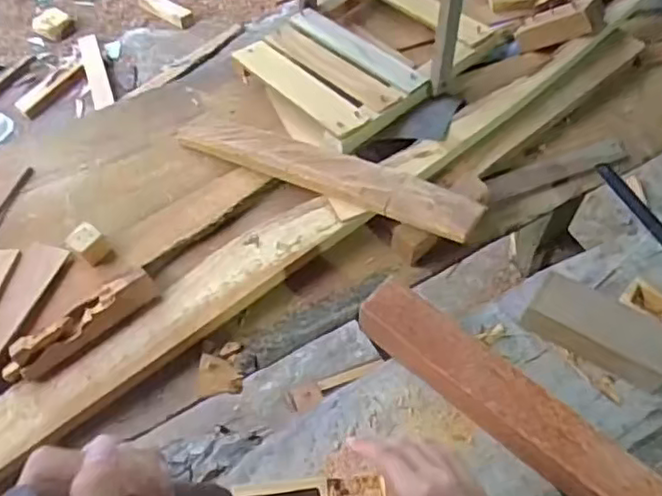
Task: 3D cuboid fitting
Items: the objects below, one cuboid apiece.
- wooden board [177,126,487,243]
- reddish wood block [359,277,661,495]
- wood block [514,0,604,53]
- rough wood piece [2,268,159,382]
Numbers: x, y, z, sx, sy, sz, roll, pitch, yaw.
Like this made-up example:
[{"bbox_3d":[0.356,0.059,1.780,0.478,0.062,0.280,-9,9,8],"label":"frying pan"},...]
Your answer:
[{"bbox_3d":[-0.018,-0.084,0.695,0.368,0.019,0.048,22,67,28],"label":"wooden board"},{"bbox_3d":[0.143,0.130,0.508,0.284,0.054,0.048,37,66,22],"label":"reddish wood block"},{"bbox_3d":[0.270,-0.265,0.784,0.107,0.035,0.038,-6,45,50],"label":"wood block"},{"bbox_3d":[-0.232,0.072,0.615,0.149,0.025,0.038,-34,65,-18],"label":"rough wood piece"}]

